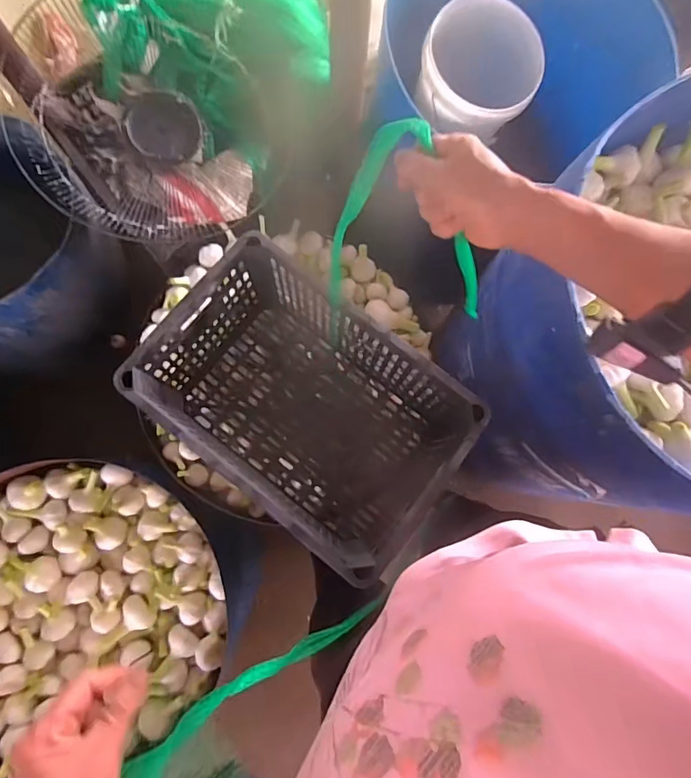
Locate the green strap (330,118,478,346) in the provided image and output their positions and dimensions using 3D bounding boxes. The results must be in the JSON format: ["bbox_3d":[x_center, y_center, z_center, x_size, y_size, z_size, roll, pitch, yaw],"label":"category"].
[{"bbox_3d":[0.066,-0.158,0.540,0.161,0.316,0.142,0,83,-4],"label":"green strap"}]

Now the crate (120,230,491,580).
[{"bbox_3d":[-0.082,0.016,0.762,0.417,0.265,0.304,38,82,1],"label":"crate"}]

